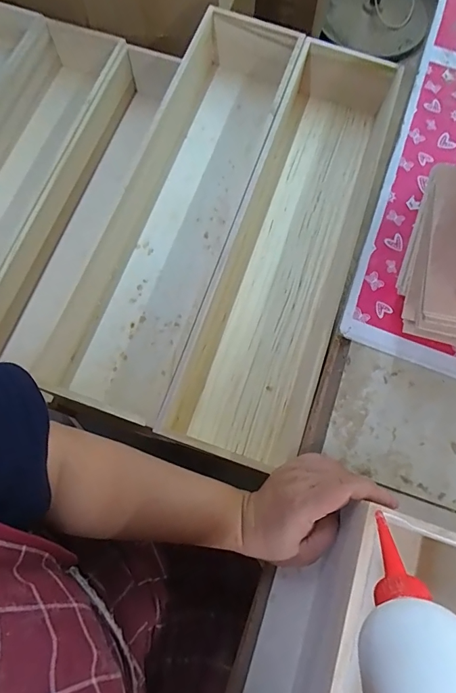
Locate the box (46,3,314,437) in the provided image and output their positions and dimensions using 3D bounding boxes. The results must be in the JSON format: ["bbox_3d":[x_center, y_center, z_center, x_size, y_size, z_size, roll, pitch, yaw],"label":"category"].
[{"bbox_3d":[-0.053,-0.195,0.512,0.138,0.083,0.583,20,74,4],"label":"box"}]

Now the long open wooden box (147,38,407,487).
[{"bbox_3d":[0.086,-0.136,0.505,0.154,0.084,0.565,20,74,4],"label":"long open wooden box"}]

